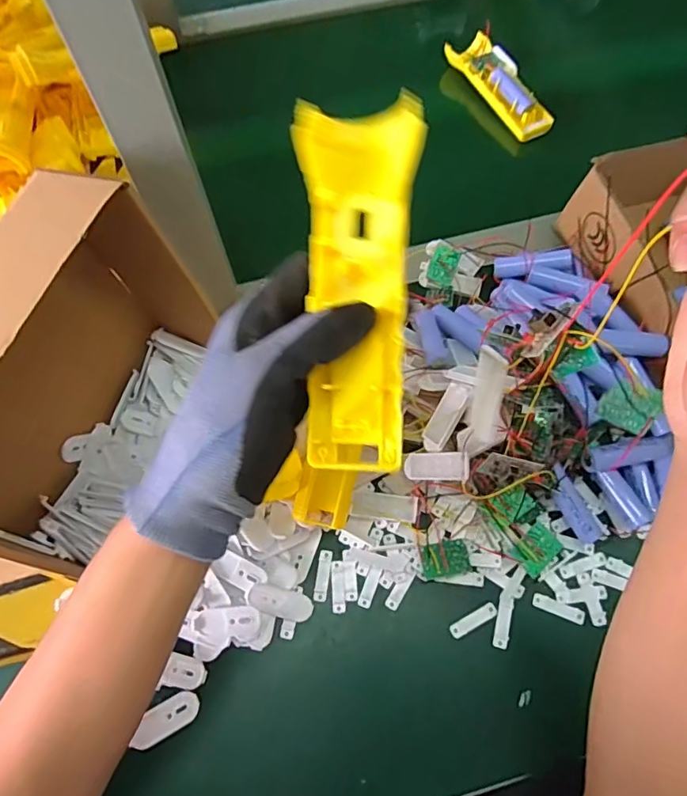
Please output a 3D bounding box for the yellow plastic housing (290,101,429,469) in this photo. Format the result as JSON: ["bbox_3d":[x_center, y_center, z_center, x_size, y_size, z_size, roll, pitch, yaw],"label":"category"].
[{"bbox_3d":[0.006,-0.047,0.242,0.051,0.018,0.160,1,93,2],"label":"yellow plastic housing"}]

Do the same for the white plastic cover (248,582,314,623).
[{"bbox_3d":[-0.046,0.152,0.394,0.048,0.009,0.020,21,67,-7],"label":"white plastic cover"}]

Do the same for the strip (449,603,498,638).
[{"bbox_3d":[0.096,0.165,0.394,0.038,0.004,0.010,-27,68,-10],"label":"strip"}]

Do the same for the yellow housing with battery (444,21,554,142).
[{"bbox_3d":[0.183,-0.359,0.607,0.049,0.028,0.162,-27,68,-10],"label":"yellow housing with battery"}]

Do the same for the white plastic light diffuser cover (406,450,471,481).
[{"bbox_3d":[0.069,0.051,0.397,0.056,0.007,0.020,-7,57,44],"label":"white plastic light diffuser cover"}]

